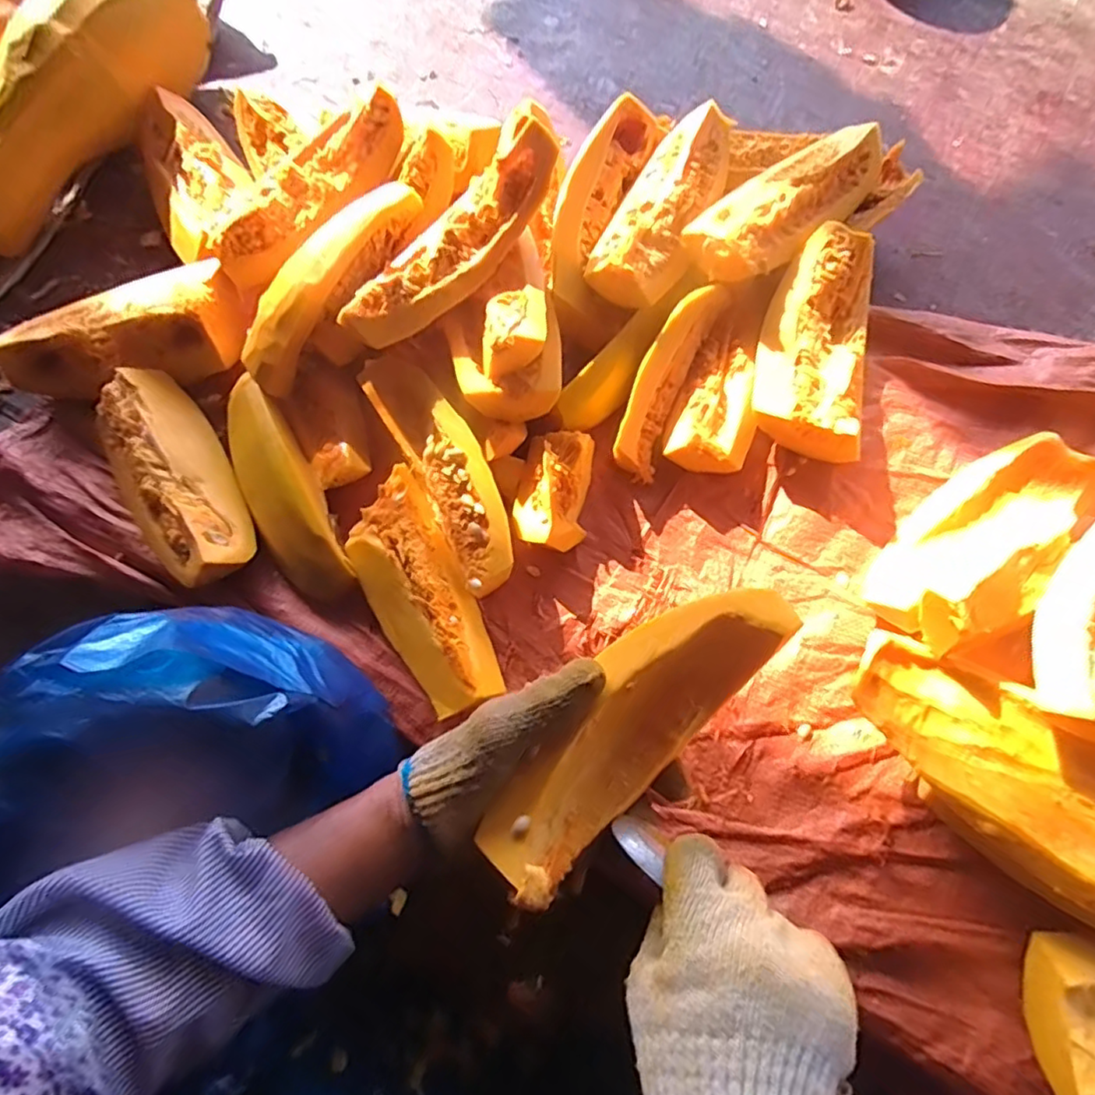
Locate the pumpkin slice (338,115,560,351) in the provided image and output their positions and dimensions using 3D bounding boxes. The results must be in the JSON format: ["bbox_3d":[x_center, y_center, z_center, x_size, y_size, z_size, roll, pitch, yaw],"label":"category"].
[{"bbox_3d":[-0.067,-0.219,0.446,0.191,0.038,0.048,-45,72,1],"label":"pumpkin slice"}]

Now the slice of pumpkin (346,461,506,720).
[{"bbox_3d":[-0.092,0.032,0.442,0.067,0.035,0.176,-25,69,-7],"label":"slice of pumpkin"}]

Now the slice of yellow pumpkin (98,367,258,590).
[{"bbox_3d":[-0.291,-0.052,0.479,0.077,0.040,0.185,-31,70,-9],"label":"slice of yellow pumpkin"}]

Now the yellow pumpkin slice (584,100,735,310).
[{"bbox_3d":[0.091,-0.266,0.477,0.068,0.028,0.185,25,72,12],"label":"yellow pumpkin slice"}]

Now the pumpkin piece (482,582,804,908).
[{"bbox_3d":[0.044,0.095,0.332,0.062,0.042,0.193,42,91,17],"label":"pumpkin piece"}]

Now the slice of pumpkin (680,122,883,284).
[{"bbox_3d":[0.189,-0.272,0.483,0.188,0.032,0.071,-38,71,-11],"label":"slice of pumpkin"}]

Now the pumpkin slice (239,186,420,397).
[{"bbox_3d":[-0.173,-0.206,0.476,0.044,0.045,0.184,45,96,18],"label":"pumpkin slice"}]

